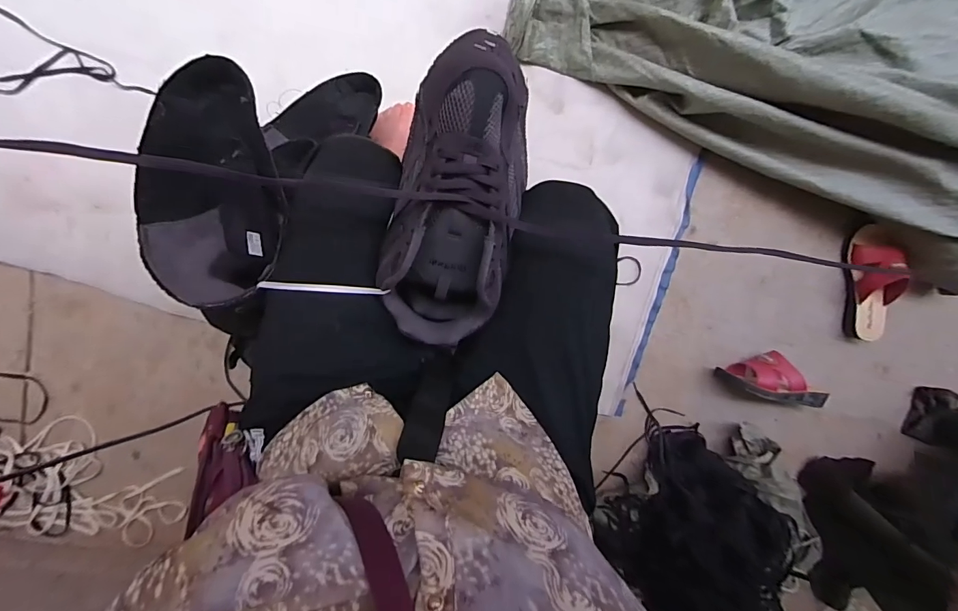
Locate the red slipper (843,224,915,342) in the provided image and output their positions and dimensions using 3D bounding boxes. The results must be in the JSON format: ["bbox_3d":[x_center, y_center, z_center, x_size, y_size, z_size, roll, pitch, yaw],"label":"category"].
[{"bbox_3d":[0.829,-0.046,0.884,0.114,0.072,0.240,-6,97,-3],"label":"red slipper"}]

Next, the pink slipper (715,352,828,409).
[{"bbox_3d":[0.611,0.150,0.863,0.220,0.105,0.096,17,95,-6],"label":"pink slipper"}]

